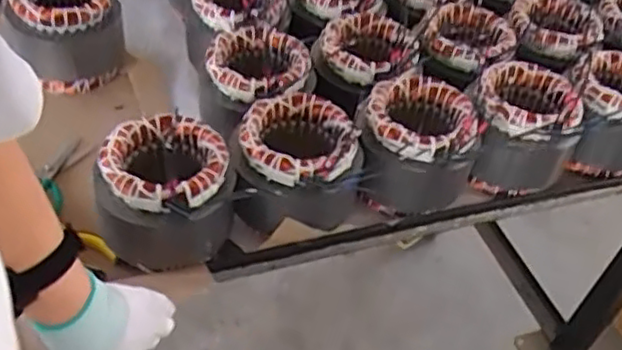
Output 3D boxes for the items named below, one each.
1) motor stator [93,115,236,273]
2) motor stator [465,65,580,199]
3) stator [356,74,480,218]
[{"bbox_3d":[-0.156,0.018,0.733,0.157,0.132,0.153,14,45,6],"label":"motor stator"},{"bbox_3d":[0.273,-0.066,0.875,0.126,0.129,0.133,14,45,6],"label":"motor stator"},{"bbox_3d":[0.125,-0.036,0.828,0.133,0.119,0.143,12,45,5],"label":"stator"}]

